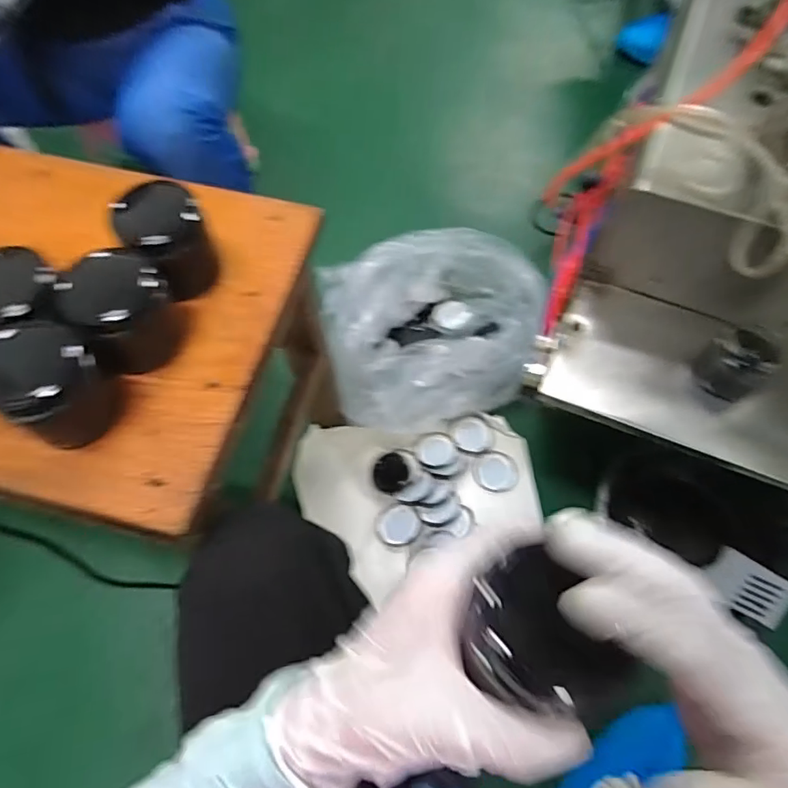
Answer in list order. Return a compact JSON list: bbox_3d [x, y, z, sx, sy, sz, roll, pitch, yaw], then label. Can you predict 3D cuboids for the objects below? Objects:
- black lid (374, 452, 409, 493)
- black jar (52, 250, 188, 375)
[{"bbox_3d":[-0.005,0.124,0.827,0.052,0.005,0.060,-5,81,6],"label":"black lid"},{"bbox_3d":[-0.192,-0.060,0.381,0.064,0.067,0.058,-37,71,-16],"label":"black jar"}]

